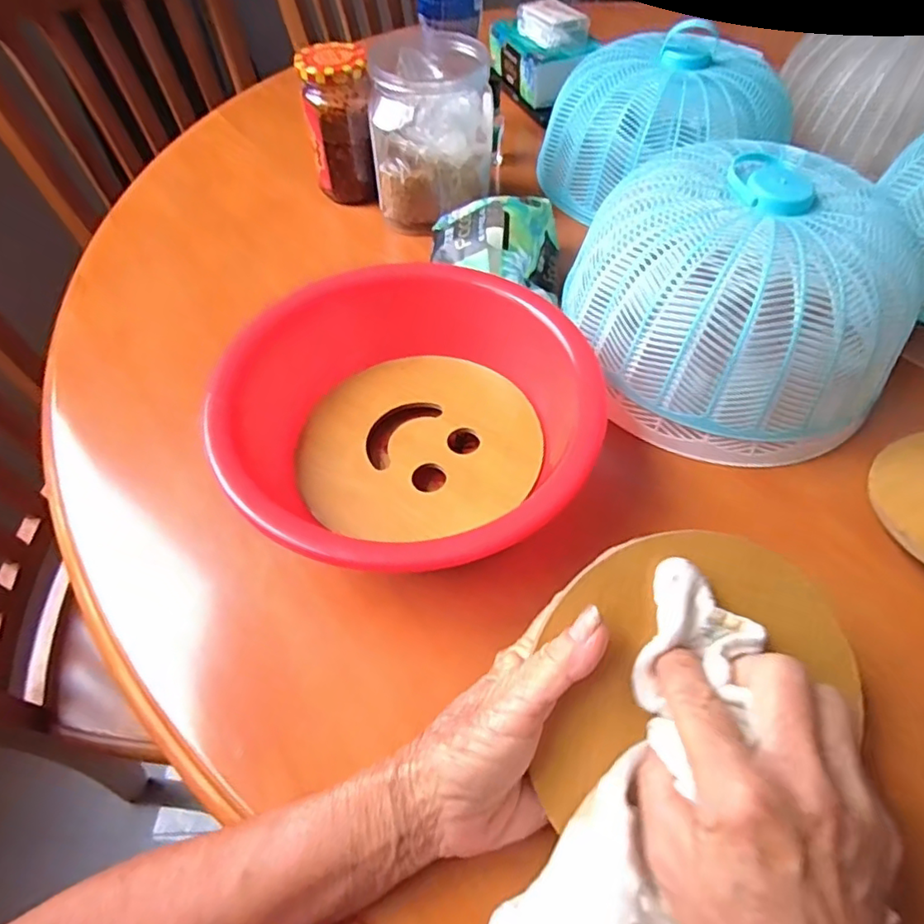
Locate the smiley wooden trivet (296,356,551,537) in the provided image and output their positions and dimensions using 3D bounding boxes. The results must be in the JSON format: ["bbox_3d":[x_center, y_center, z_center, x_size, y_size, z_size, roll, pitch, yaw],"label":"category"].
[{"bbox_3d":[-0.029,-0.020,0.400,0.154,0.009,0.153,0,54,1],"label":"smiley wooden trivet"}]

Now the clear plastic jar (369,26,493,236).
[{"bbox_3d":[-0.027,-0.299,0.543,0.106,0.130,0.106,-2,54,-1],"label":"clear plastic jar"}]

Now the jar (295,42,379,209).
[{"bbox_3d":[-0.115,-0.321,0.569,0.058,0.121,0.066,-6,54,-4],"label":"jar"}]

